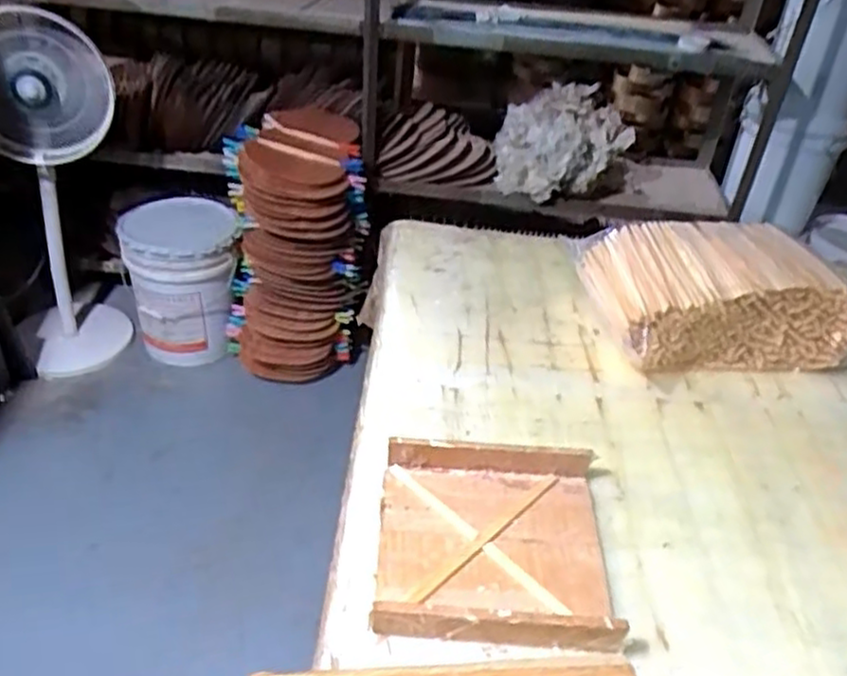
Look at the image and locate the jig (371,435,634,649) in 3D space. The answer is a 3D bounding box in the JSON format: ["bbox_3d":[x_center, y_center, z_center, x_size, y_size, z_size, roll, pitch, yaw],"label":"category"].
[{"bbox_3d":[0.062,0.176,0.654,0.197,0.033,0.197,5,37,0],"label":"jig"}]

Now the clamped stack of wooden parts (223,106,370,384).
[{"bbox_3d":[-0.333,-0.210,1.870,0.345,0.637,0.250,-3,38,-12],"label":"clamped stack of wooden parts"}]

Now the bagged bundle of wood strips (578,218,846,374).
[{"bbox_3d":[0.378,-0.051,0.928,0.311,0.135,0.187,2,37,-4],"label":"bagged bundle of wood strips"}]

